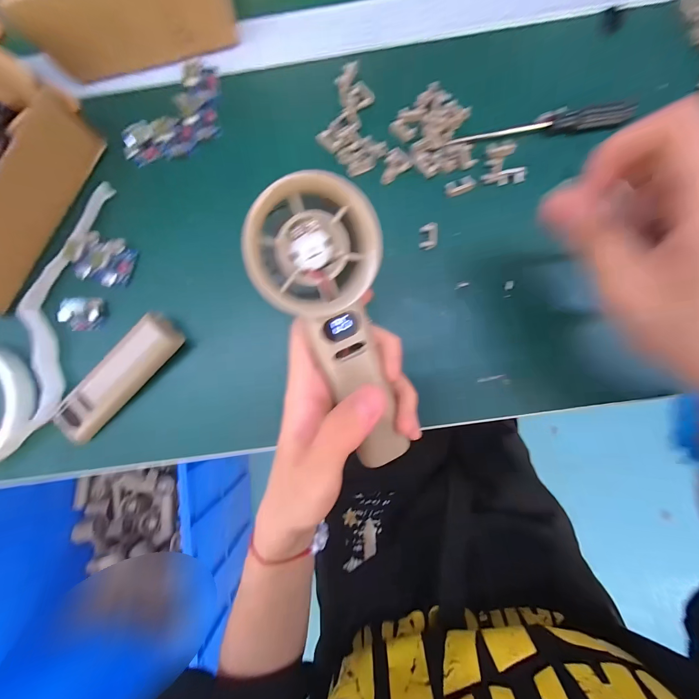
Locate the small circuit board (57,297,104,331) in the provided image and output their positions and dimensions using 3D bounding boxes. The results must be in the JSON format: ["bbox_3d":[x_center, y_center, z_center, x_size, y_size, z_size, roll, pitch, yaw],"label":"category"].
[{"bbox_3d":[-0.205,-0.027,0.234,0.031,0.008,0.024,-1,85,1],"label":"small circuit board"}]

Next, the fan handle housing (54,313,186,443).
[{"bbox_3d":[-0.168,0.021,0.226,0.028,0.020,0.106,44,87,4],"label":"fan handle housing"}]

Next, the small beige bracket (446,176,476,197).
[{"bbox_3d":[0.084,-0.124,0.233,0.021,0.004,0.010,-12,91,16],"label":"small beige bracket"}]

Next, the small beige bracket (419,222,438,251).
[{"bbox_3d":[0.060,-0.085,0.231,0.012,0.005,0.019,0,85,1],"label":"small beige bracket"}]

